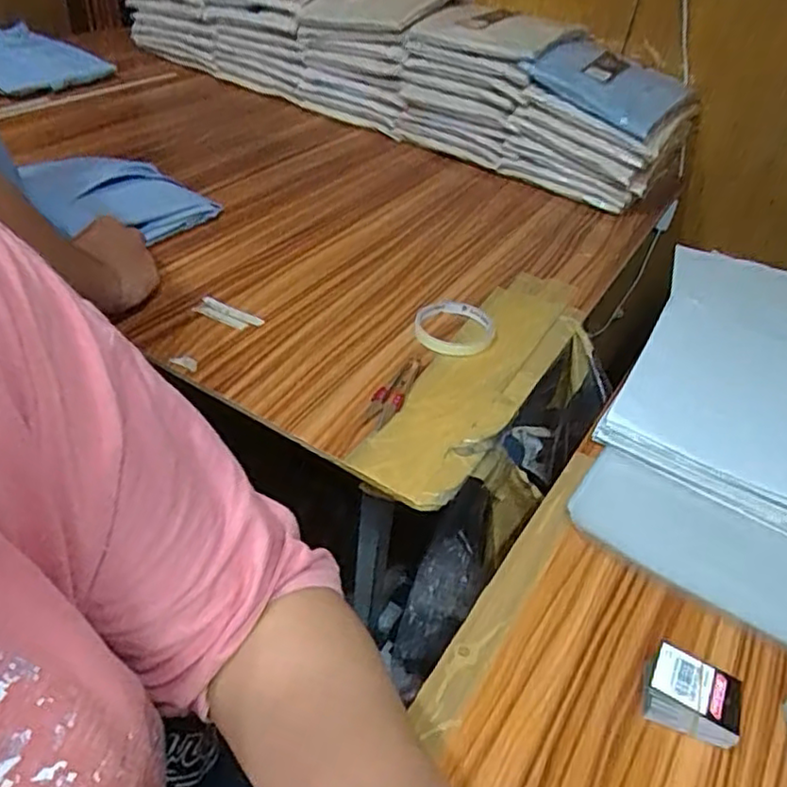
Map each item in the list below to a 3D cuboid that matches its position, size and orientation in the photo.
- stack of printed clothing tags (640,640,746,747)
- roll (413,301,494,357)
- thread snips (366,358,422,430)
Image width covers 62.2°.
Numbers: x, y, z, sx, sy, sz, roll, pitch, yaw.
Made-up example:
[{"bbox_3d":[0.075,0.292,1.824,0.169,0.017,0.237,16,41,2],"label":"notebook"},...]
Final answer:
[{"bbox_3d":[0.183,0.189,0.404,0.056,0.027,0.042,25,43,19],"label":"stack of printed clothing tags"},{"bbox_3d":[0.062,-0.068,0.697,0.084,0.019,0.075,-29,52,-35],"label":"roll"},{"bbox_3d":[0.003,-0.005,0.619,0.025,0.006,0.105,20,42,15],"label":"thread snips"}]

